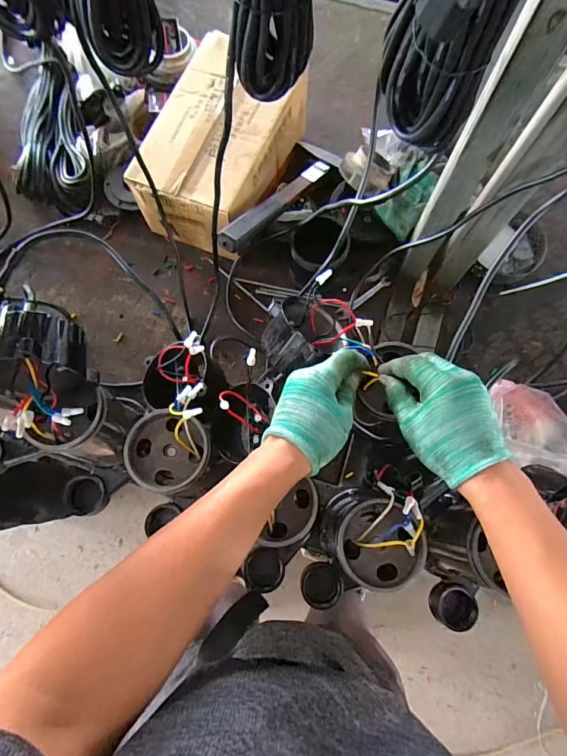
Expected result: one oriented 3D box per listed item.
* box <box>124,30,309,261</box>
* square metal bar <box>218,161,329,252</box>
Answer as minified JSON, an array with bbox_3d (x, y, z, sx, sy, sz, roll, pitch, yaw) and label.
[{"bbox_3d":[-0.102,-0.365,0.677,0.188,0.136,0.314,20,76,4],"label":"box"},{"bbox_3d":[-0.005,-0.281,0.639,0.037,0.020,0.294,31,55,8],"label":"square metal bar"}]

